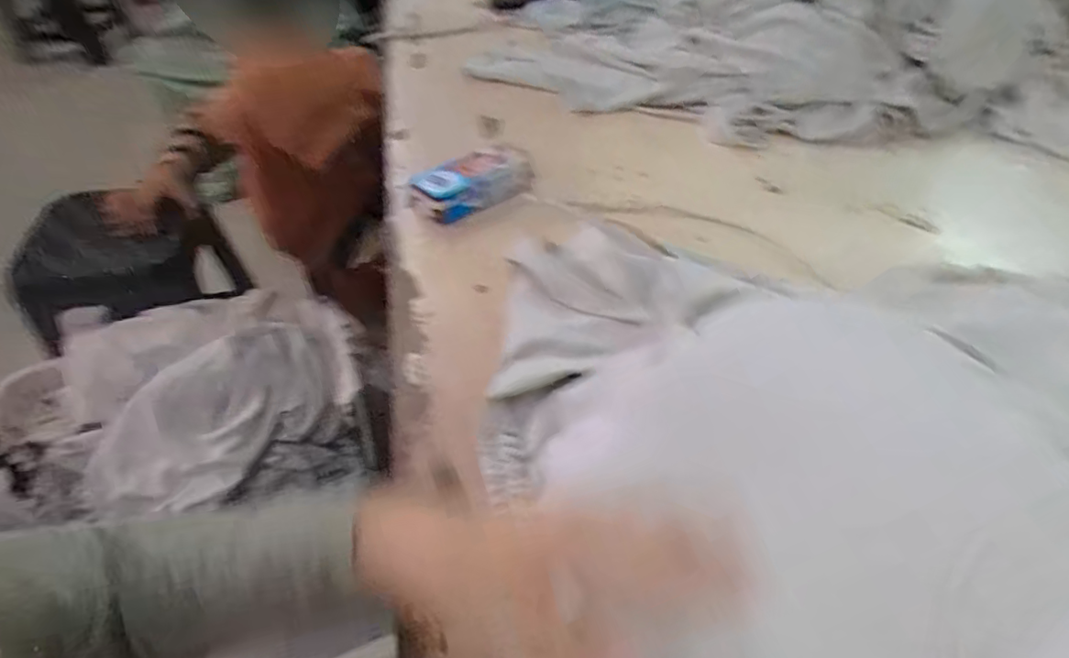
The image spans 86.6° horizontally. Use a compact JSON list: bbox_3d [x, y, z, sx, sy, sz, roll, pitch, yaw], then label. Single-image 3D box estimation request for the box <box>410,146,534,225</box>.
[{"bbox_3d":[-0.068,-0.170,0.659,0.143,0.041,0.064,-27,55,-25],"label":"box"}]

